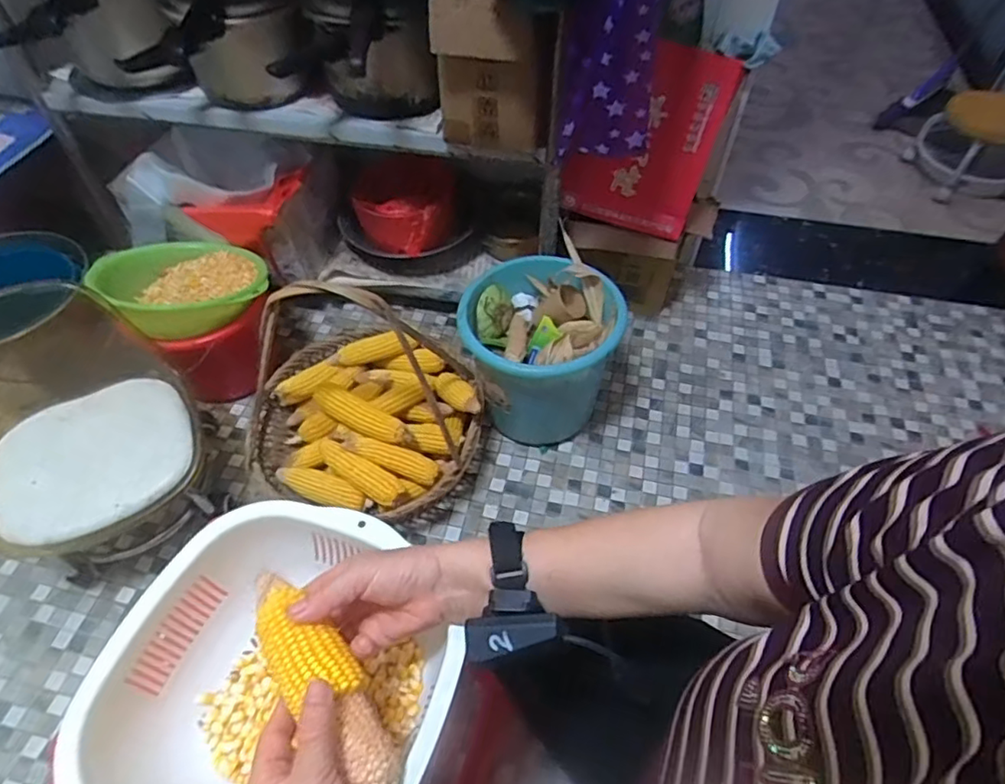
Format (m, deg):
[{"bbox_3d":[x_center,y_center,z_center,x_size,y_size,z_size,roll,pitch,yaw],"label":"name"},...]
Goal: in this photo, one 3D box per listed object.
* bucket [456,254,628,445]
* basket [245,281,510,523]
[{"bbox_3d":[0.066,-0.071,1.151,0.274,0.292,0.247,19,55,14],"label":"bucket"},{"bbox_3d":[-0.243,-0.022,1.017,0.418,0.401,0.333,11,53,8],"label":"basket"}]

